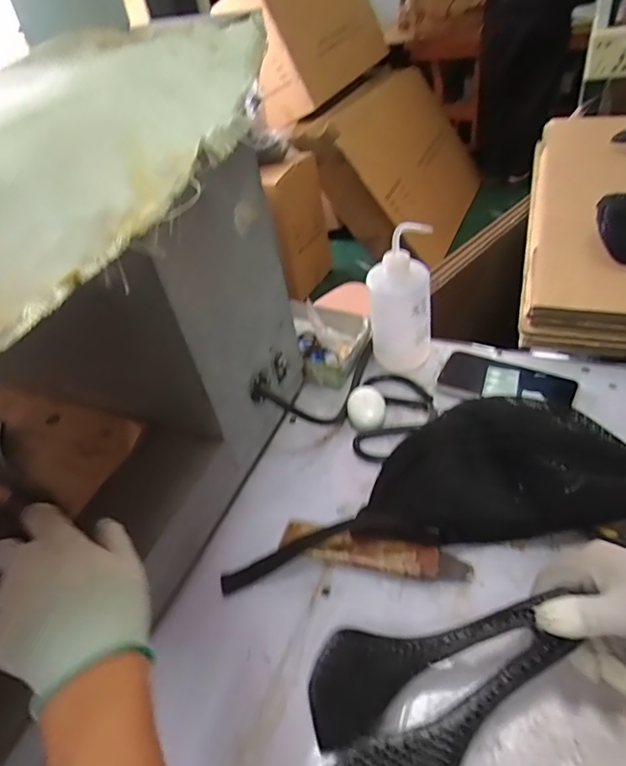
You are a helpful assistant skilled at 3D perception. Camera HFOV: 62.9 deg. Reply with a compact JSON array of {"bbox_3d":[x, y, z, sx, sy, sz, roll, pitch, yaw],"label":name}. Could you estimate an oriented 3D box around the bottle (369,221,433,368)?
[{"bbox_3d":[0.111,-0.106,0.646,0.080,0.193,0.062,0,43,12],"label":"bottle"}]

